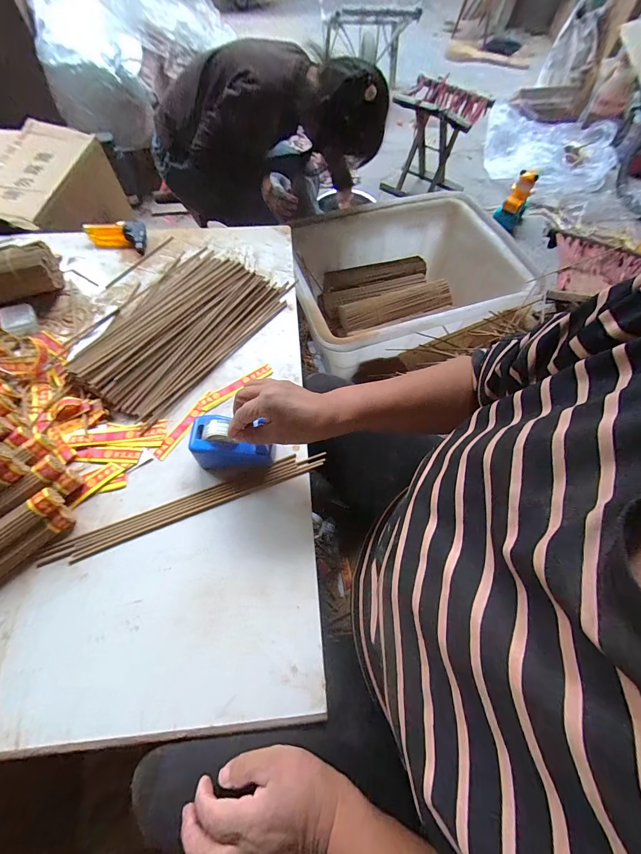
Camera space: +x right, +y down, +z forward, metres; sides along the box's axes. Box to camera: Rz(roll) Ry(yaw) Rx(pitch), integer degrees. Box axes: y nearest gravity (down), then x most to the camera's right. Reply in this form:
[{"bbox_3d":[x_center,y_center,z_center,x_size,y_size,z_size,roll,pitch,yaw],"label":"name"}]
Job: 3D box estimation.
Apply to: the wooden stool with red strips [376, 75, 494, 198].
[{"bbox_3d":[0.464,-1.179,1.395,0.348,0.368,0.254,14,63,6],"label":"wooden stool with red strips"}]

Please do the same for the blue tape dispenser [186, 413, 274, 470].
[{"bbox_3d":[-0.109,0.017,0.423,0.098,0.054,0.057,-1,64,-1],"label":"blue tape dispenser"}]

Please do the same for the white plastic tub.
[{"bbox_3d":[0.230,-0.385,0.898,0.602,0.181,0.414,-16,65,-10],"label":"white plastic tub"}]

